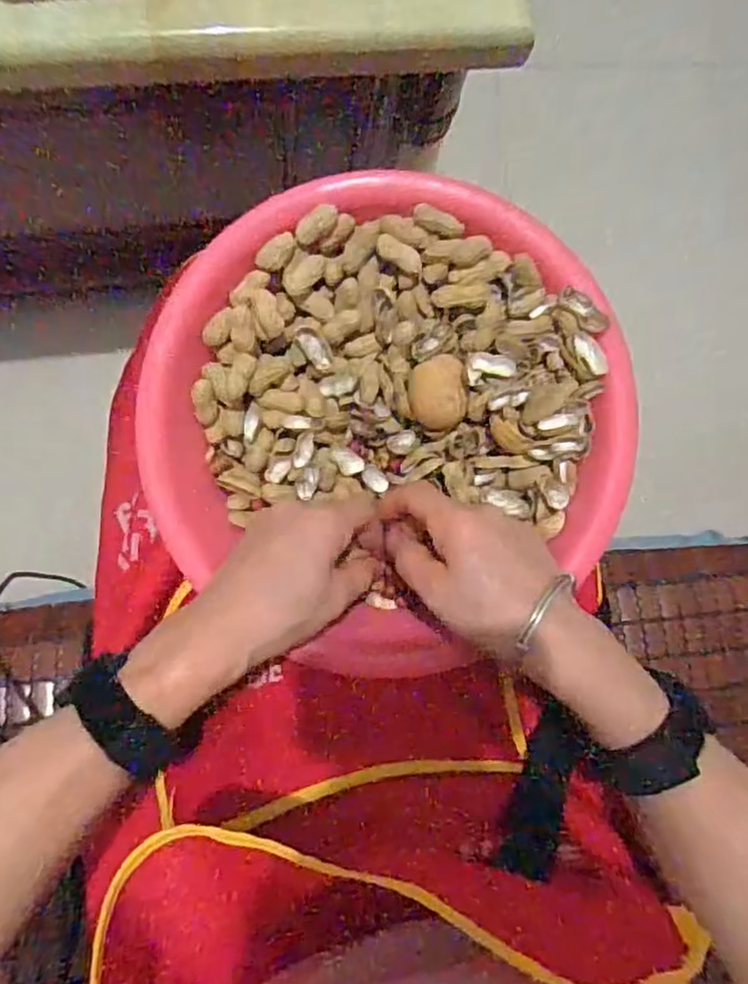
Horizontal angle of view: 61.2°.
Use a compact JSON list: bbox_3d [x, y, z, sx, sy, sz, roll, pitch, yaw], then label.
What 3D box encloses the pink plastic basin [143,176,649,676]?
[{"bbox_3d":[0.008,-0.030,0.367,0.259,0.076,0.269,0,85,-3],"label":"pink plastic basin"}]

